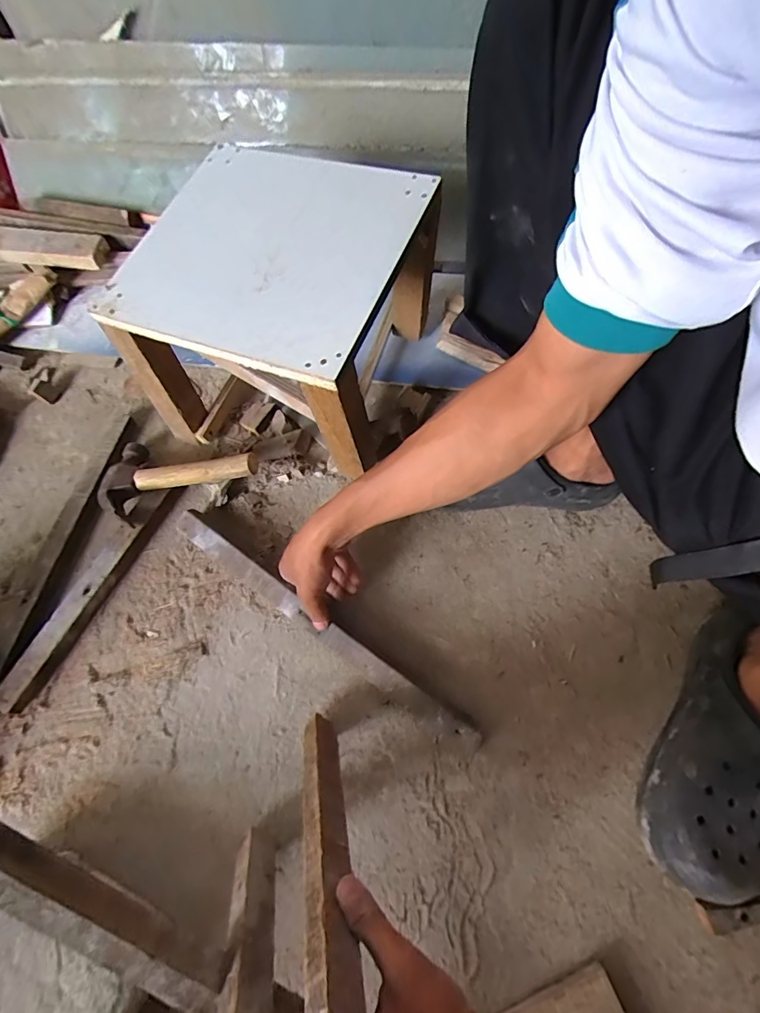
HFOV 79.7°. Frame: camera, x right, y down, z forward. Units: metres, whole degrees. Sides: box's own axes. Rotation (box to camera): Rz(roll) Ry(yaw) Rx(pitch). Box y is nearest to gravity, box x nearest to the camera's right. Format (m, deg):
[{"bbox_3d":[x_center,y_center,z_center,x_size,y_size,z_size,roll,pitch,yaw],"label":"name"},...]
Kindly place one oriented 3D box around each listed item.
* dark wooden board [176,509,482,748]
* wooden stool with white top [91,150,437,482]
[{"bbox_3d":[-0.076,0.132,0.526,0.420,0.032,0.032,34,71,15],"label":"dark wooden board"},{"bbox_3d":[-0.114,-0.231,0.560,0.285,0.216,0.274,18,69,11],"label":"wooden stool with white top"}]

